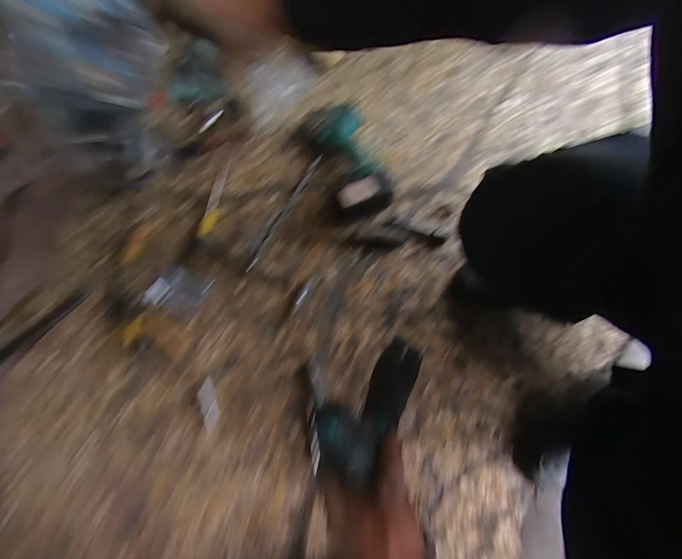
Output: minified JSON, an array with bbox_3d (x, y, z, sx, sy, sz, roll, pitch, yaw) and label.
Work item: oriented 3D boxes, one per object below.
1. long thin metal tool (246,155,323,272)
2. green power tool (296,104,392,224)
[{"bbox_3d":[-0.118,-0.143,0.636,0.015,0.011,0.289,28,80,7],"label":"long thin metal tool"},{"bbox_3d":[0.011,-0.251,0.628,0.142,0.074,0.244,-21,78,-3],"label":"green power tool"}]

